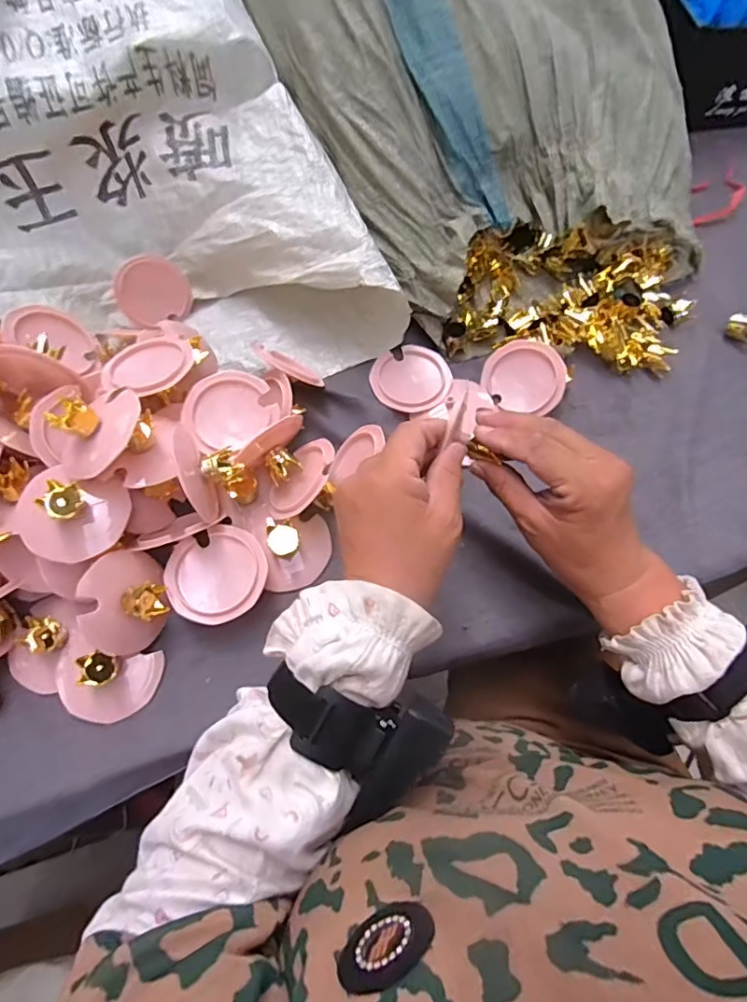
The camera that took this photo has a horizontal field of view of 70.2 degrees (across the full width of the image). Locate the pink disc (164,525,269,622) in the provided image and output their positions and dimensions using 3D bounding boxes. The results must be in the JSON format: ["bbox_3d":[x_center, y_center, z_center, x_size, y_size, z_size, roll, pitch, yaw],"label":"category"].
[{"bbox_3d":[-0.122,0.056,0.412,0.073,0.006,0.073,0,66,-1],"label":"pink disc"}]

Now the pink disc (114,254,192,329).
[{"bbox_3d":[-0.227,-0.216,0.548,0.070,0.066,0.007,-28,37,-15],"label":"pink disc"}]

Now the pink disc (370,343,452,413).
[{"bbox_3d":[0.038,-0.120,0.527,0.076,0.013,0.073,-34,71,-14],"label":"pink disc"}]

